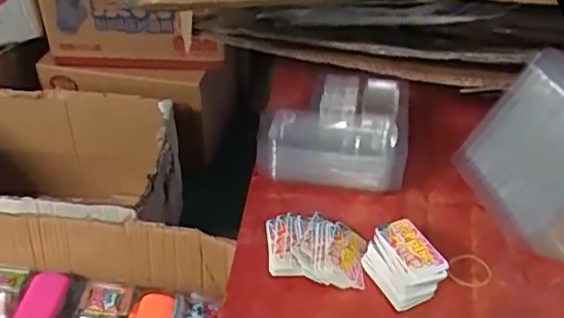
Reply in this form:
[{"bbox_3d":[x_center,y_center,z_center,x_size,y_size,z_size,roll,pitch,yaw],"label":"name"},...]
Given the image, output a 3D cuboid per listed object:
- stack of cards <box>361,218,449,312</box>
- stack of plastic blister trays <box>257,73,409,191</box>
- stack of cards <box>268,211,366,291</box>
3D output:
[{"bbox_3d":[0.090,0.078,0.443,0.043,0.033,0.054,-13,40,-16],"label":"stack of cards"},{"bbox_3d":[0.049,-0.024,0.556,0.128,0.057,0.123,4,38,6],"label":"stack of plastic blister trays"},{"bbox_3d":[0.026,0.068,0.461,0.075,0.024,0.059,2,38,2],"label":"stack of cards"}]

